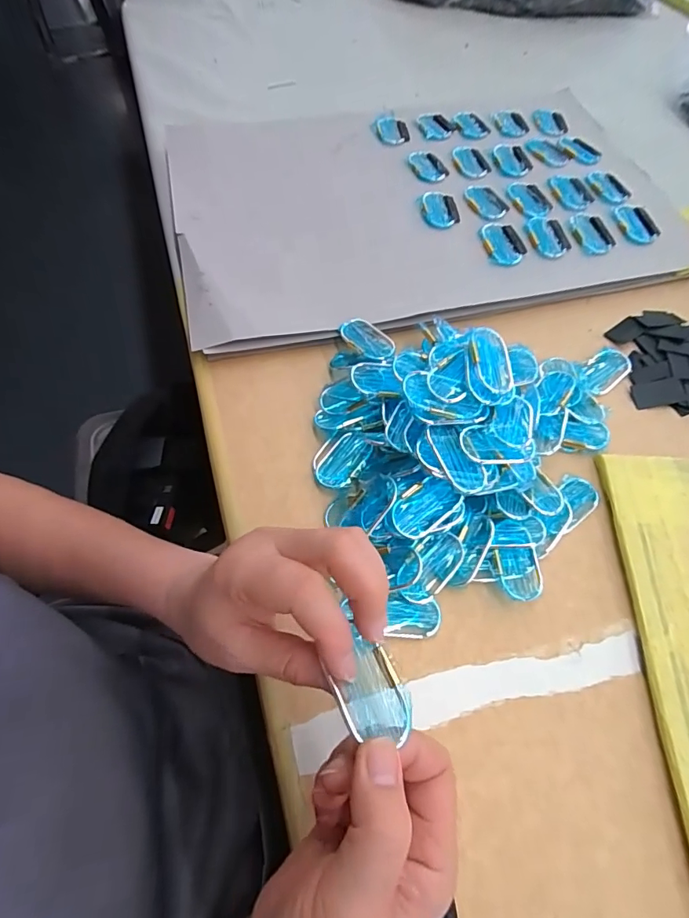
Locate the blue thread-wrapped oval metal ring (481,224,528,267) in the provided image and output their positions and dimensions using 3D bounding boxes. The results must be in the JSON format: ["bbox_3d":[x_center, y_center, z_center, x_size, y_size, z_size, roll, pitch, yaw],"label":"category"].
[{"bbox_3d":[0.169,-0.230,0.491,0.042,0.005,0.061,-11,64,-4],"label":"blue thread-wrapped oval metal ring"}]

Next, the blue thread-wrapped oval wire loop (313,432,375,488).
[{"bbox_3d":[-0.003,0.000,0.378,0.037,0.008,0.050,32,69,17],"label":"blue thread-wrapped oval wire loop"}]

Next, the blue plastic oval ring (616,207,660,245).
[{"bbox_3d":[0.321,-0.259,0.509,0.041,0.006,0.055,-11,64,-3],"label":"blue plastic oval ring"}]

